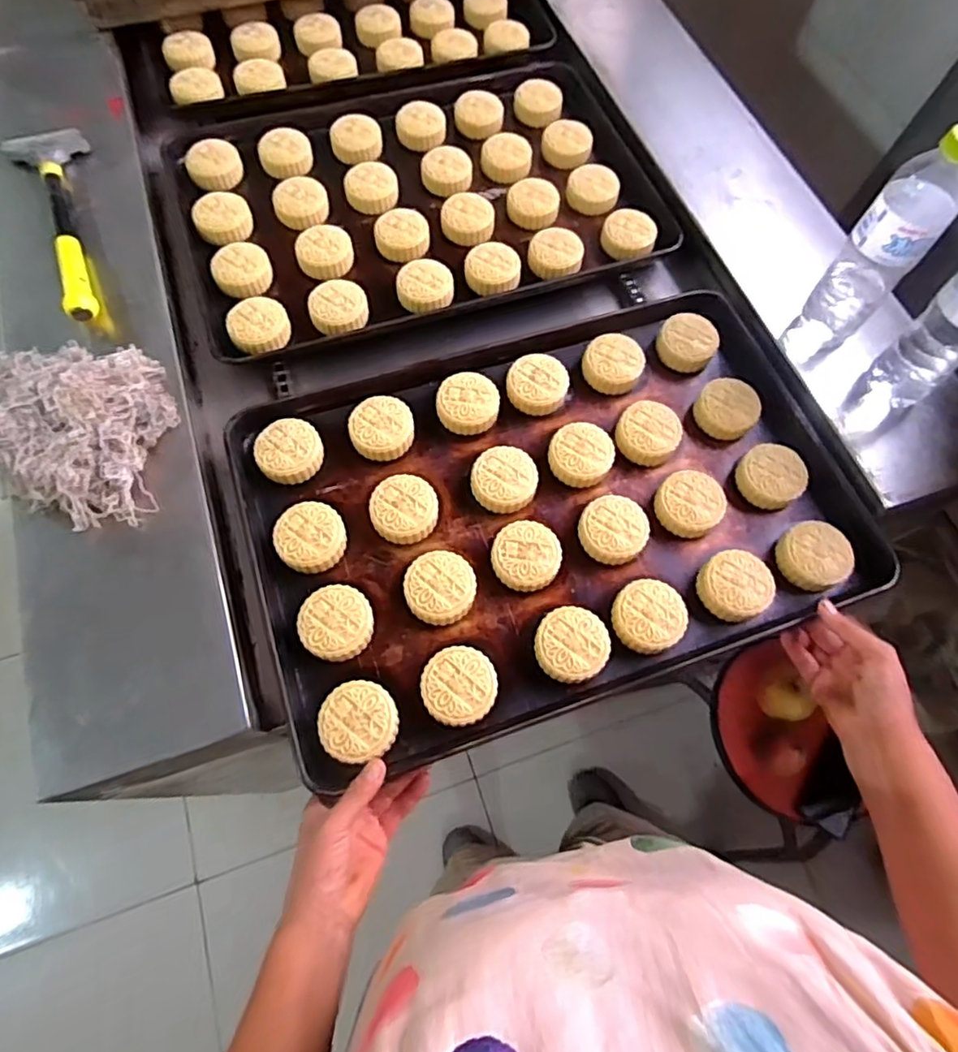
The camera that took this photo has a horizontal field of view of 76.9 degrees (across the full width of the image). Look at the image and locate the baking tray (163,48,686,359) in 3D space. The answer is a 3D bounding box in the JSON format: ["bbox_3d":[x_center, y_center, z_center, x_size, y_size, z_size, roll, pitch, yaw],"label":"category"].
[{"bbox_3d":[-0.081,-0.442,0.798,0.609,0.041,0.402,-17,69,-9],"label":"baking tray"}]

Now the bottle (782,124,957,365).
[{"bbox_3d":[0.391,-0.264,0.593,0.064,0.243,0.061,38,71,13],"label":"bottle"}]

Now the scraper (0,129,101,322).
[{"bbox_3d":[-0.492,-0.371,0.720,0.089,0.026,0.318,-23,70,-11],"label":"scraper"}]

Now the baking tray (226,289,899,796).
[{"bbox_3d":[0.073,-0.029,0.627,0.589,0.039,0.401,-17,69,-9],"label":"baking tray"}]

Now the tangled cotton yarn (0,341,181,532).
[{"bbox_3d":[-0.391,-0.095,0.593,0.166,0.056,0.200,-13,68,-7],"label":"tangled cotton yarn"}]

